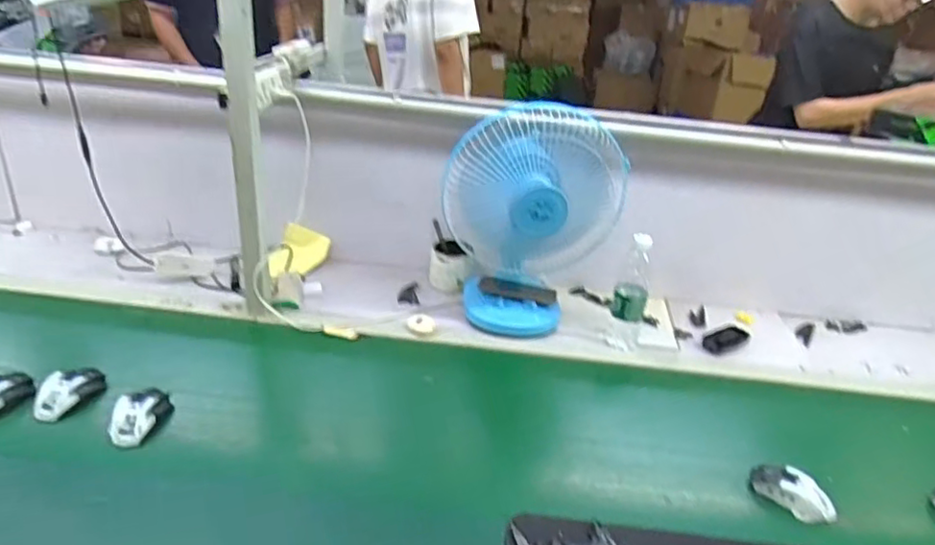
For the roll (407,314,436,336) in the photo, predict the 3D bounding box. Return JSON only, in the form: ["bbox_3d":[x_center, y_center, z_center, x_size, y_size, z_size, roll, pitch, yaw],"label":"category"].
[{"bbox_3d":[-0.087,0.100,1.218,0.051,0.024,0.051,4,28,-2],"label":"roll"}]

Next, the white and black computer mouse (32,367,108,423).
[{"bbox_3d":[-0.623,0.181,0.977,0.066,0.033,0.113,17,33,23],"label":"white and black computer mouse"}]

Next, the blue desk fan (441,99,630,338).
[{"bbox_3d":[0.123,-0.088,1.168,0.296,0.419,0.172,12,31,15],"label":"blue desk fan"}]

